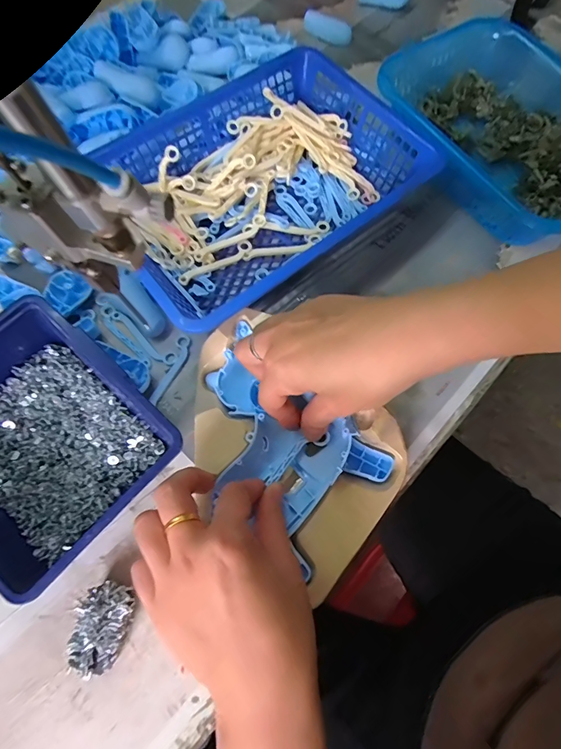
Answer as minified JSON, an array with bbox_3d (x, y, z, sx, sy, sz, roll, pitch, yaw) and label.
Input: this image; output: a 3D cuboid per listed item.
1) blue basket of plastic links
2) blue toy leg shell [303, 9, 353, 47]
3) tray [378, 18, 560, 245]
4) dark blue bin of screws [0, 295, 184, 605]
[{"bbox_3d":[-0.024,-0.185,0.387,0.280,0.056,0.201,-35,74,-12],"label":"blue basket of plastic links"},{"bbox_3d":[0.059,-0.445,0.509,0.068,0.018,0.025,32,73,10],"label":"blue toy leg shell"},{"bbox_3d":[0.223,-0.250,0.411,0.195,0.067,0.263,-26,73,-9],"label":"tray"},{"bbox_3d":[-0.177,0.047,0.296,0.175,0.071,0.144,42,75,13],"label":"dark blue bin of screws"}]

